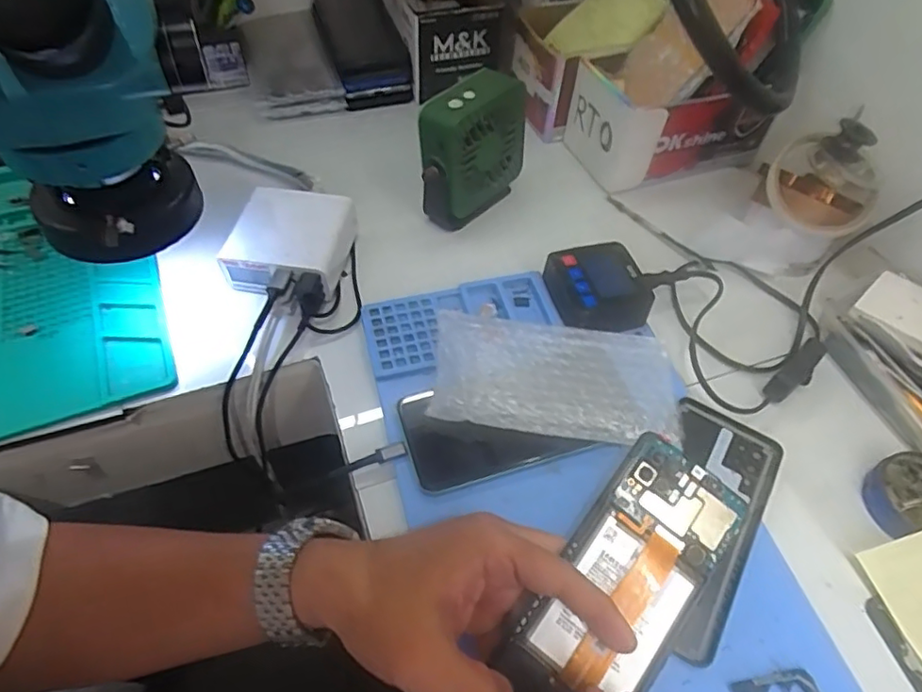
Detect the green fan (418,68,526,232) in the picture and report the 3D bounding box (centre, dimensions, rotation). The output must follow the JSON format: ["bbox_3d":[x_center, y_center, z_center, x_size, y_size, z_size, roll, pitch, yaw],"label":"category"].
[{"bbox_3d":[0.009,-0.169,0.501,0.046,0.103,0.100,36,59,21],"label":"green fan"}]

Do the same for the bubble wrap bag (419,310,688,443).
[{"bbox_3d":[0.066,0.025,0.411,0.166,0.025,0.089,3,53,-1],"label":"bubble wrap bag"}]

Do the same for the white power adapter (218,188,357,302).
[{"bbox_3d":[-0.140,-0.083,0.471,0.089,0.041,0.098,9,53,3],"label":"white power adapter"}]

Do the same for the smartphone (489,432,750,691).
[{"bbox_3d":[0.087,0.127,0.309,0.071,0.008,0.153,39,74,7],"label":"smartphone"}]

